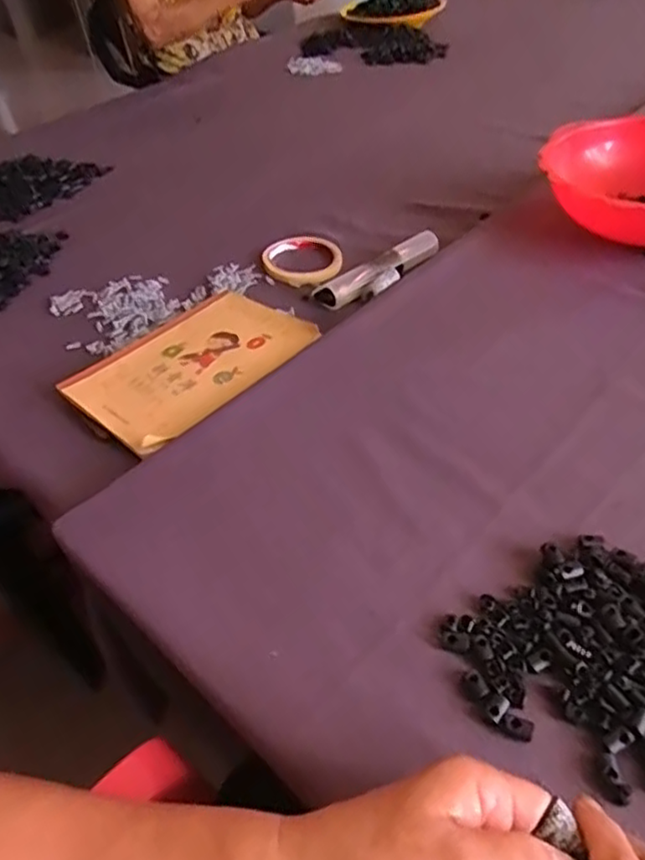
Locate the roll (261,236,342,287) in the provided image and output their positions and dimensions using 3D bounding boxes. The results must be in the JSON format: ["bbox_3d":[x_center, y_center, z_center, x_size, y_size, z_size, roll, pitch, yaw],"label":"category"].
[{"bbox_3d":[-0.024,-0.201,0.749,0.090,0.013,0.108,-5,44,3],"label":"roll"}]

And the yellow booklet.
[{"bbox_3d":[-0.123,-0.065,0.603,0.149,0.013,0.210,30,54,31],"label":"yellow booklet"}]

